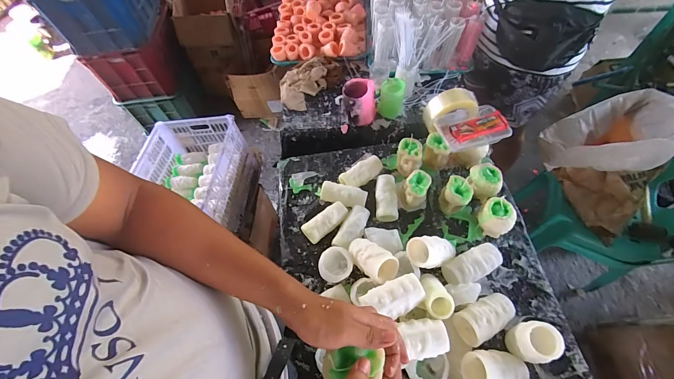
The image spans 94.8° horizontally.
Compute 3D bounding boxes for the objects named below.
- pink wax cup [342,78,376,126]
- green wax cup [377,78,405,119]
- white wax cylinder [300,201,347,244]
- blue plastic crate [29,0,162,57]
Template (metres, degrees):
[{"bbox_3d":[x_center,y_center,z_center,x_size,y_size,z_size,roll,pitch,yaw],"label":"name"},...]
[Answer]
[{"bbox_3d":[0.065,-0.250,0.893,0.091,0.108,0.091,-1,60,2],"label":"pink wax cup"},{"bbox_3d":[0.159,-0.267,0.915,0.071,0.100,0.074,-1,60,2],"label":"green wax cup"},{"bbox_3d":[-0.027,0.080,0.754,0.119,0.048,0.052,-34,64,-16],"label":"white wax cylinder"},{"bbox_3d":[-1.011,-0.842,1.356,0.339,0.258,0.405,-10,60,-3],"label":"blue plastic crate"}]

